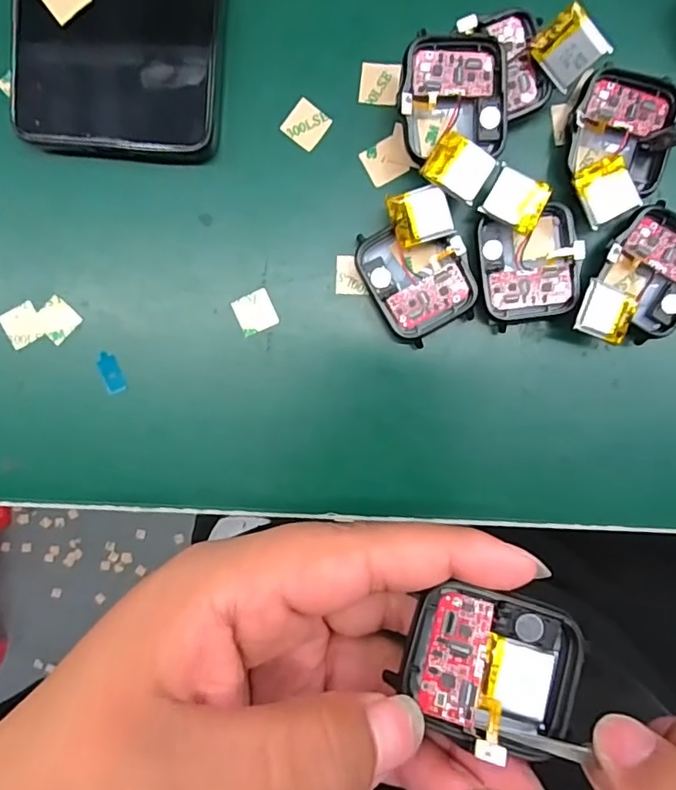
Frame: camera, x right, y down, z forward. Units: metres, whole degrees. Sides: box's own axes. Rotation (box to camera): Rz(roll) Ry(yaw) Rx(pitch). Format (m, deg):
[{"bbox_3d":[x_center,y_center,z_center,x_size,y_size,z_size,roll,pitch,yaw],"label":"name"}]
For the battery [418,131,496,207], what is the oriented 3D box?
[{"bbox_3d":[0.043,-0.081,0.194,0.022,0.004,0.019,35,89,-1],"label":"battery"}]

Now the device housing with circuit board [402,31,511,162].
[{"bbox_3d":[0.042,-0.108,0.199,0.038,0.009,0.039,-4,102,-3],"label":"device housing with circuit board"}]

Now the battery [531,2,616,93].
[{"bbox_3d":[0.081,-0.121,0.191,0.020,0.004,0.020,45,134,-12],"label":"battery"}]

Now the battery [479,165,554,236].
[{"bbox_3d":[0.066,-0.073,0.206,0.021,0.009,0.020,27,93,0],"label":"battery"}]

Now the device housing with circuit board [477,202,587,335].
[{"bbox_3d":[0.074,-0.050,0.212,0.038,0.011,0.042,-14,92,2],"label":"device housing with circuit board"}]

